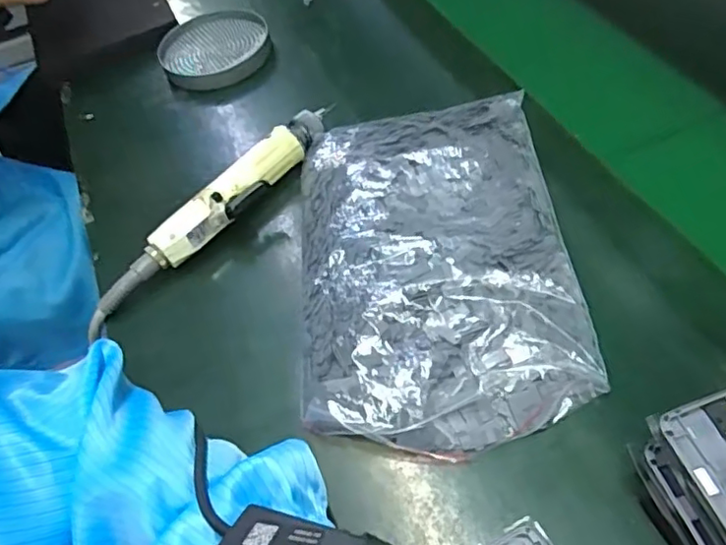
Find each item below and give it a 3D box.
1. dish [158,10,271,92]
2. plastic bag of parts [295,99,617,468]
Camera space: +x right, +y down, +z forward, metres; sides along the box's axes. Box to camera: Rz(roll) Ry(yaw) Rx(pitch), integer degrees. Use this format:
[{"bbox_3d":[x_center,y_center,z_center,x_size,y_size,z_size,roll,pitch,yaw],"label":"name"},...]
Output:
[{"bbox_3d":[-0.154,-0.236,0.618,0.111,0.019,0.120,-4,54,5],"label":"dish"},{"bbox_3d":[0.047,-0.014,0.417,0.182,0.039,0.276,-7,53,2],"label":"plastic bag of parts"}]

